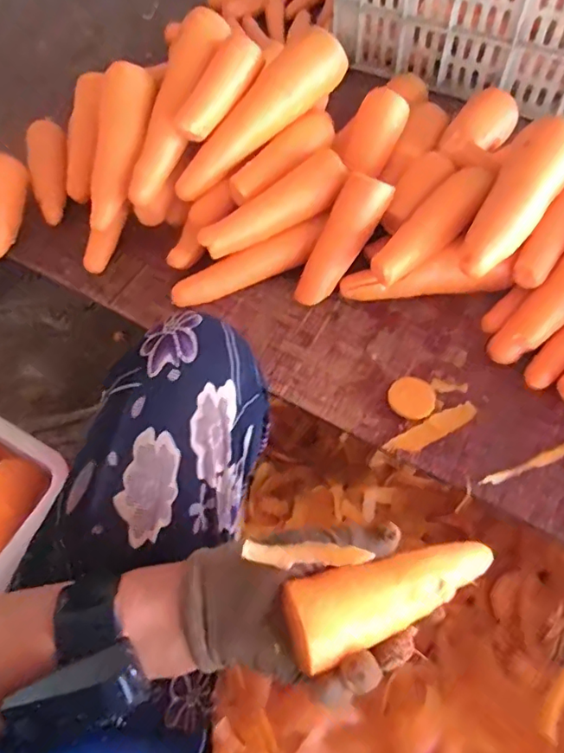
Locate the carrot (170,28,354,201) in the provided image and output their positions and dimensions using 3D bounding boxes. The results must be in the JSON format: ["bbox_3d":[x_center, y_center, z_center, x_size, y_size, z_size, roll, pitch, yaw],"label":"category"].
[{"bbox_3d":[-0.026,-0.262,0.548,0.215,0.045,0.046,-42,65,5],"label":"carrot"}]

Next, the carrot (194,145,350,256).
[{"bbox_3d":[-0.007,-0.167,0.535,0.155,0.036,0.032,-30,62,3],"label":"carrot"}]

